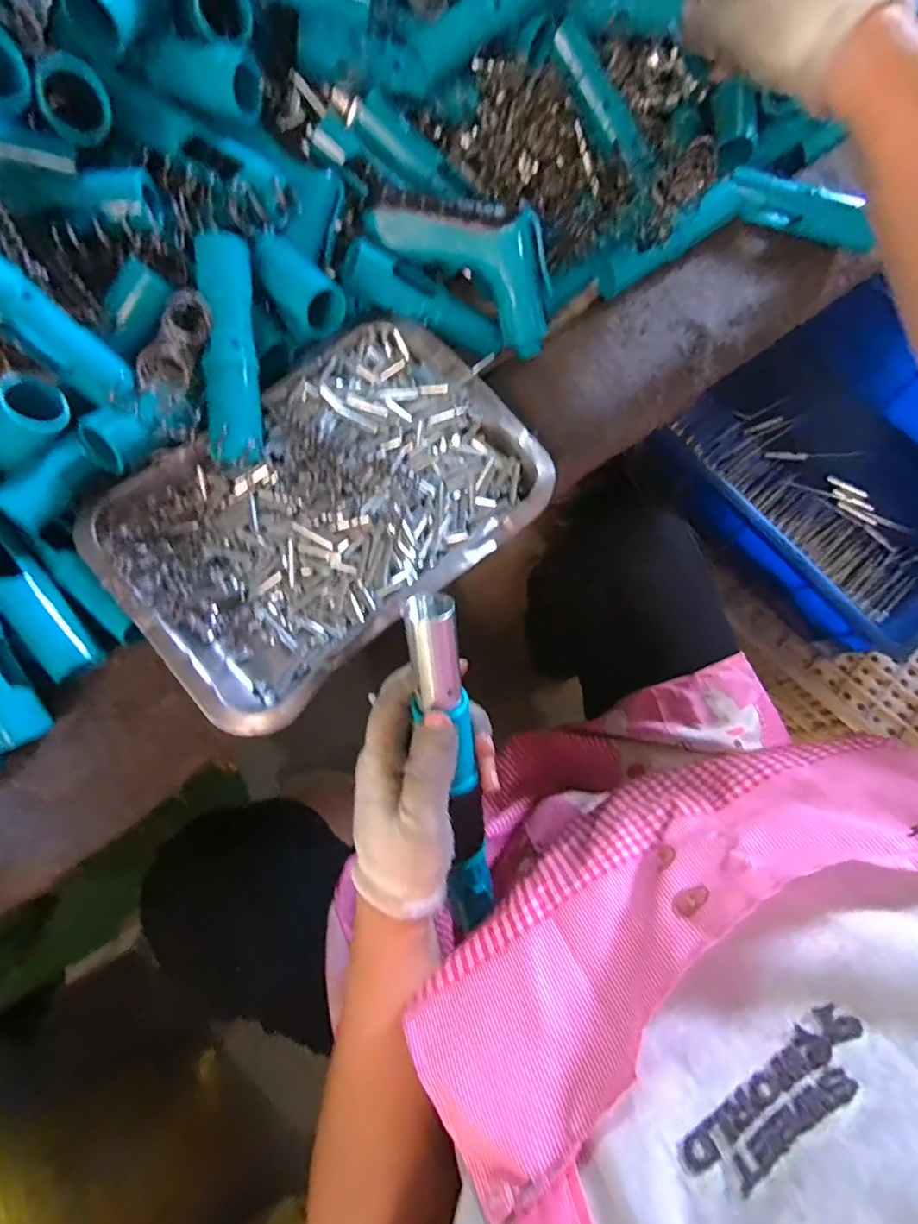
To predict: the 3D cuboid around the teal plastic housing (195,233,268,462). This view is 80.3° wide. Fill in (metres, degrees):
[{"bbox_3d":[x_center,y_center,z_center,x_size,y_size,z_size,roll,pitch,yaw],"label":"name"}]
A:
[{"bbox_3d":[-0.131,-0.150,0.316,0.025,0.025,0.122,2,103,1],"label":"teal plastic housing"}]

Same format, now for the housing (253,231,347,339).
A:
[{"bbox_3d":[-0.098,-0.198,0.330,0.035,0.024,0.067,-34,77,-9],"label":"housing"}]

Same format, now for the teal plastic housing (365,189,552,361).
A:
[{"bbox_3d":[0.010,-0.234,0.357,0.136,0.060,0.042,26,75,-17],"label":"teal plastic housing"}]

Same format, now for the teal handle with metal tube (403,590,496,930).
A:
[{"bbox_3d":[-0.002,0.093,0.299,0.027,0.030,0.221,-10,117,-2],"label":"teal handle with metal tube"}]

